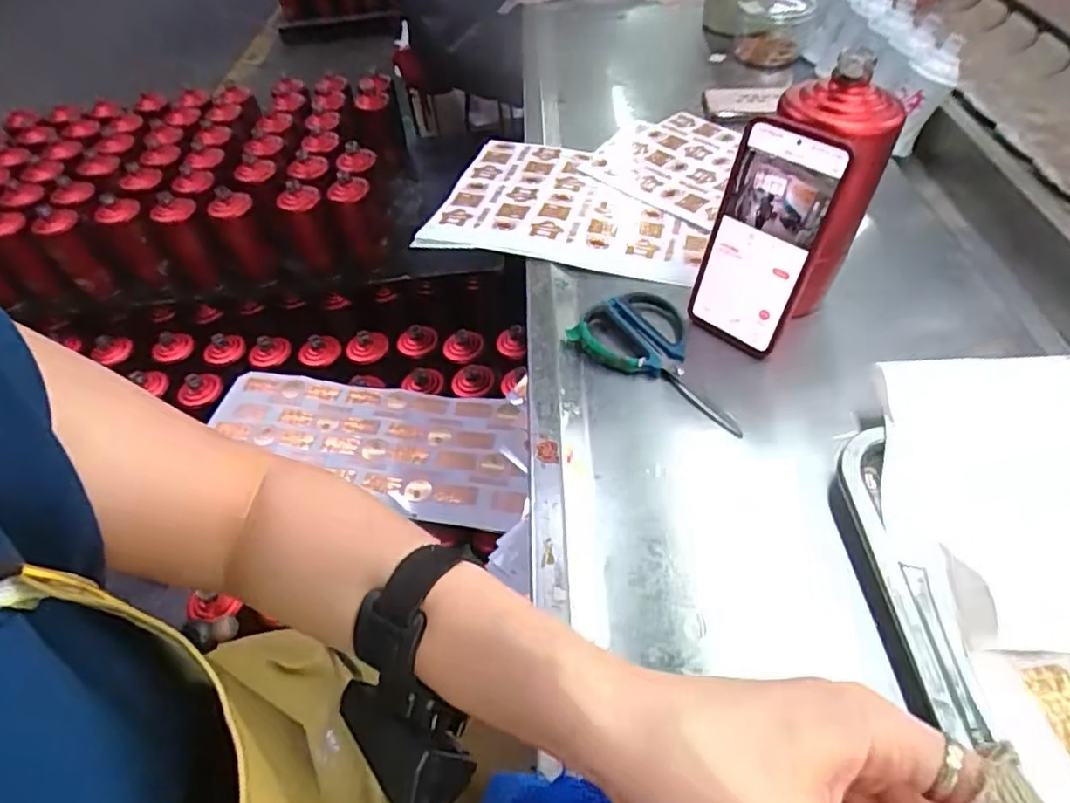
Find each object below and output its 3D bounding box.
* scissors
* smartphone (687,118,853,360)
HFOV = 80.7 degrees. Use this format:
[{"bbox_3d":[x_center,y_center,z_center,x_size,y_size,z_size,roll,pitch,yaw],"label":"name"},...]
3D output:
[{"bbox_3d":[0.111,-0.045,0.509,0.160,0.014,0.085,31,58,29],"label":"scissors"},{"bbox_3d":[0.169,-0.118,0.479,0.078,0.167,0.014,34,42,28],"label":"smartphone"}]

